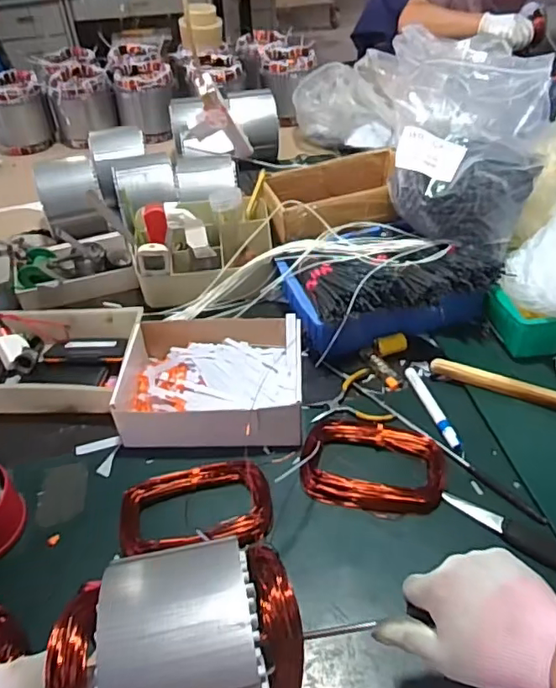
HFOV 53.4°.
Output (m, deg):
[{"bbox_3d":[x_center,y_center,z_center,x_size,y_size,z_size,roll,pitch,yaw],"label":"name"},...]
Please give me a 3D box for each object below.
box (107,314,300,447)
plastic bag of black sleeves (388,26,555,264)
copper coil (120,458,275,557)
[{"bbox_3d":[-0.092,0.043,0.781,0.256,0.063,0.220,-1,43,2],"label":"box"},{"bbox_3d":[0.276,-0.300,0.843,0.230,0.222,0.184,25,49,26],"label":"plastic bag of black sleeves"},{"bbox_3d":[-0.097,0.186,0.651,0.174,0.032,0.108,-5,43,-3],"label":"copper coil"}]

